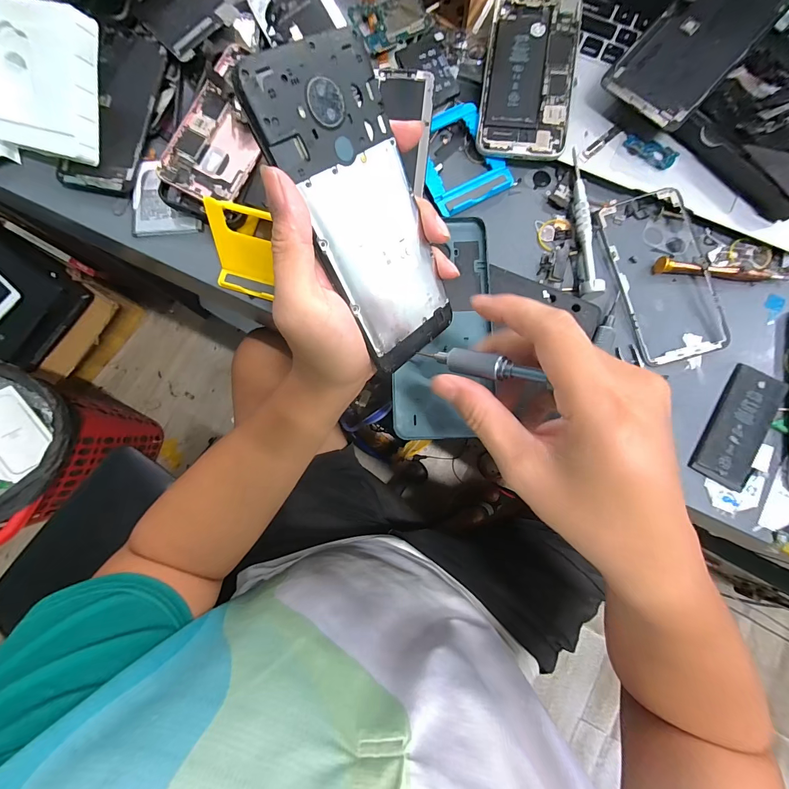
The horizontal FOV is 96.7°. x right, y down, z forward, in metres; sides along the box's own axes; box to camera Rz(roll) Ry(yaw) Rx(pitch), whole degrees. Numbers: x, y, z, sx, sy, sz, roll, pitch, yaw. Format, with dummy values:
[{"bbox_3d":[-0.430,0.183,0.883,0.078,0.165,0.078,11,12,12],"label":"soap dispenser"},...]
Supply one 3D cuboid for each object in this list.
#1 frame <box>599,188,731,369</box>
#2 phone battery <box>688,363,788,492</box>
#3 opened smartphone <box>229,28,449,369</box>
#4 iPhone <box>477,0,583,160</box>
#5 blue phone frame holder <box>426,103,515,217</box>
[{"bbox_3d":[0.224,-0.096,0.286,0.075,0.006,0.149,-14,82,-1],"label":"frame"},{"bbox_3d":[0.268,0.024,0.273,0.041,0.005,0.094,28,83,10],"label":"phone battery"},{"bbox_3d":[-0.013,-0.099,0.208,0.074,0.005,0.167,-41,125,-20],"label":"opened smartphone"},{"bbox_3d":[0.117,-0.278,0.302,0.074,0.006,0.149,7,82,3],"label":"iPhone"},{"bbox_3d":[0.055,-0.204,0.305,0.072,0.009,0.085,-29,82,-3],"label":"blue phone frame holder"}]

